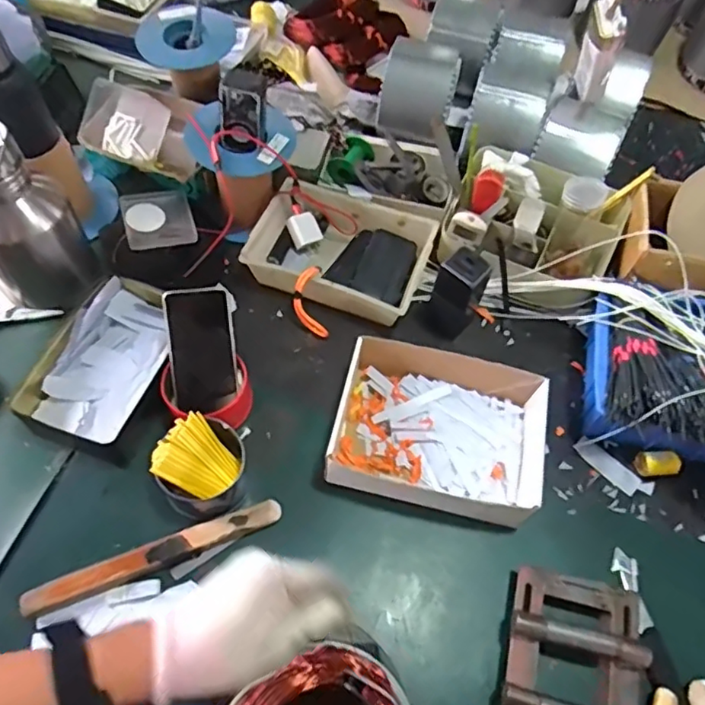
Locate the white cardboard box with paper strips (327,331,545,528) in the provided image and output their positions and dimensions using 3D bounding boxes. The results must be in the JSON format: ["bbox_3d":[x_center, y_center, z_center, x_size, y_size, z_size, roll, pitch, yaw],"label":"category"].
[{"bbox_3d":[0.112,0.095,0.718,0.255,0.068,0.195,15,61,6],"label":"white cardboard box with paper strips"}]

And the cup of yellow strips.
[{"bbox_3d":[-0.170,0.135,0.670,0.095,0.078,0.098,32,64,14],"label":"cup of yellow strips"}]

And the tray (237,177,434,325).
[{"bbox_3d":[-0.018,-0.143,0.854,0.245,0.064,0.192,17,62,7],"label":"tray"}]

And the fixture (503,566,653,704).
[{"bbox_3d":[0.226,0.329,0.596,0.142,0.055,0.190,13,61,5],"label":"fixture"}]

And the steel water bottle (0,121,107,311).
[{"bbox_3d":[-0.412,-0.166,0.719,0.120,0.214,0.118,-37,69,-20],"label":"steel water bottle"}]

